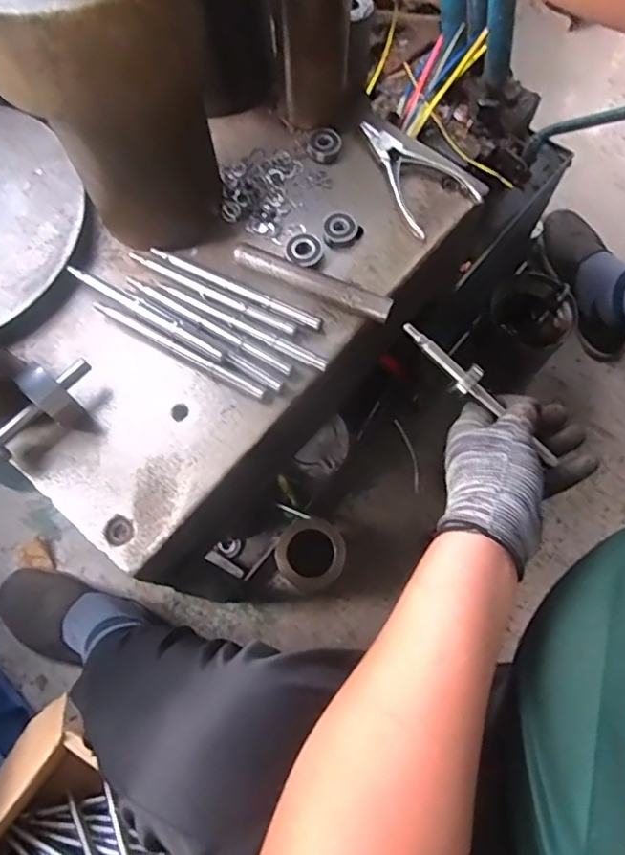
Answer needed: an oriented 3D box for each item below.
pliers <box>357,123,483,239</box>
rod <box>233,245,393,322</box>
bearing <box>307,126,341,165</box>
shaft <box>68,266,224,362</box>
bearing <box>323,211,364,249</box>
[{"bbox_3d":[0.098,-0.237,0.519,0.072,0.013,0.128,-24,72,-7],"label":"pliers"},{"bbox_3d":[-0.001,-0.122,0.477,0.139,0.017,0.019,23,72,9],"label":"rod"},{"bbox_3d":[0.011,-0.265,0.532,0.030,0.013,0.032,9,71,4],"label":"bearing"},{"bbox_3d":[-0.139,-0.095,0.470,0.155,0.012,0.013,32,74,12],"label":"shaft"},{"bbox_3d":[0.026,-0.175,0.501,0.036,0.011,0.029,-21,71,-6],"label":"bearing"}]

